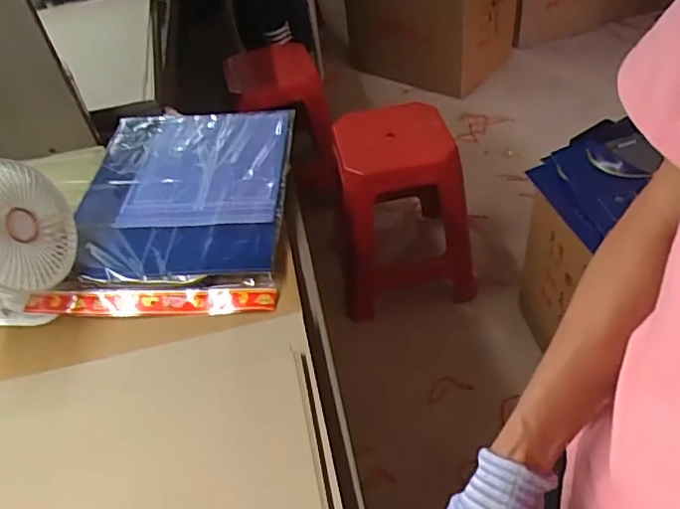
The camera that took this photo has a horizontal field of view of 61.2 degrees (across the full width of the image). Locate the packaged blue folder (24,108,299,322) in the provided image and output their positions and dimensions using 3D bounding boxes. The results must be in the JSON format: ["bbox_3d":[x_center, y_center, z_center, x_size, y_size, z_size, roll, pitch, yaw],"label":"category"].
[{"bbox_3d":[-0.224,-0.092,0.803,0.288,0.021,0.413,-3,46,3],"label":"packaged blue folder"}]

